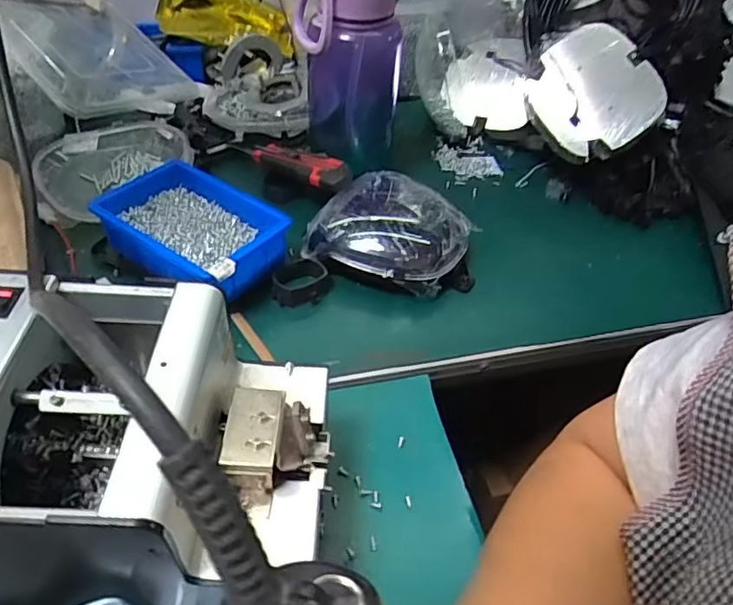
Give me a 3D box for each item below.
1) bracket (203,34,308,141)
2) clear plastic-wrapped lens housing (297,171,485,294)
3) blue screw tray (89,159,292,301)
[{"bbox_3d":[-0.130,-0.269,0.668,0.117,0.050,0.186,-1,46,-5],"label":"bracket"},{"bbox_3d":[0.030,-0.061,0.515,0.142,0.055,0.114,24,49,18],"label":"clear plastic-wrapped lens housing"},{"bbox_3d":[-0.156,-0.061,0.492,0.164,0.051,0.107,25,50,19],"label":"blue screw tray"}]

